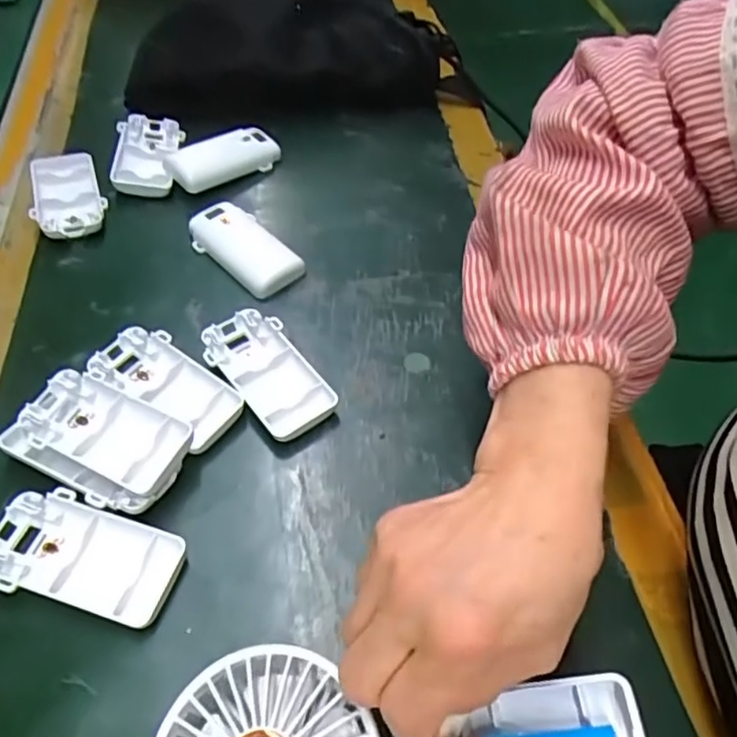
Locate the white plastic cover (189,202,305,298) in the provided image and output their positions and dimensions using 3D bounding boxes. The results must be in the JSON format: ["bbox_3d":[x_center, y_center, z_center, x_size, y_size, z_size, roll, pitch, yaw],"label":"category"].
[{"bbox_3d":[-0.087,-0.088,0.438,0.088,0.014,0.046,36,60,23],"label":"white plastic cover"}]

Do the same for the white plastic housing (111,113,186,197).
[{"bbox_3d":[-0.180,-0.177,0.503,0.047,0.017,0.094,-4,53,-5],"label":"white plastic housing"}]

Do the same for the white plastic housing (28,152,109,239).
[{"bbox_3d":[-0.230,-0.133,0.470,0.049,0.013,0.096,-16,55,-13],"label":"white plastic housing"}]

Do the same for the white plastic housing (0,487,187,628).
[{"bbox_3d":[-0.142,0.094,0.306,0.095,0.014,0.048,15,54,9],"label":"white plastic housing"}]

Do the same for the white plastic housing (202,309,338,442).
[{"bbox_3d":[-0.064,0.002,0.380,0.048,0.015,0.094,-30,60,-22],"label":"white plastic housing"}]

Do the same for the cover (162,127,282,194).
[{"bbox_3d":[-0.116,-0.170,0.496,0.090,0.019,0.042,-29,59,-21],"label":"cover"}]

